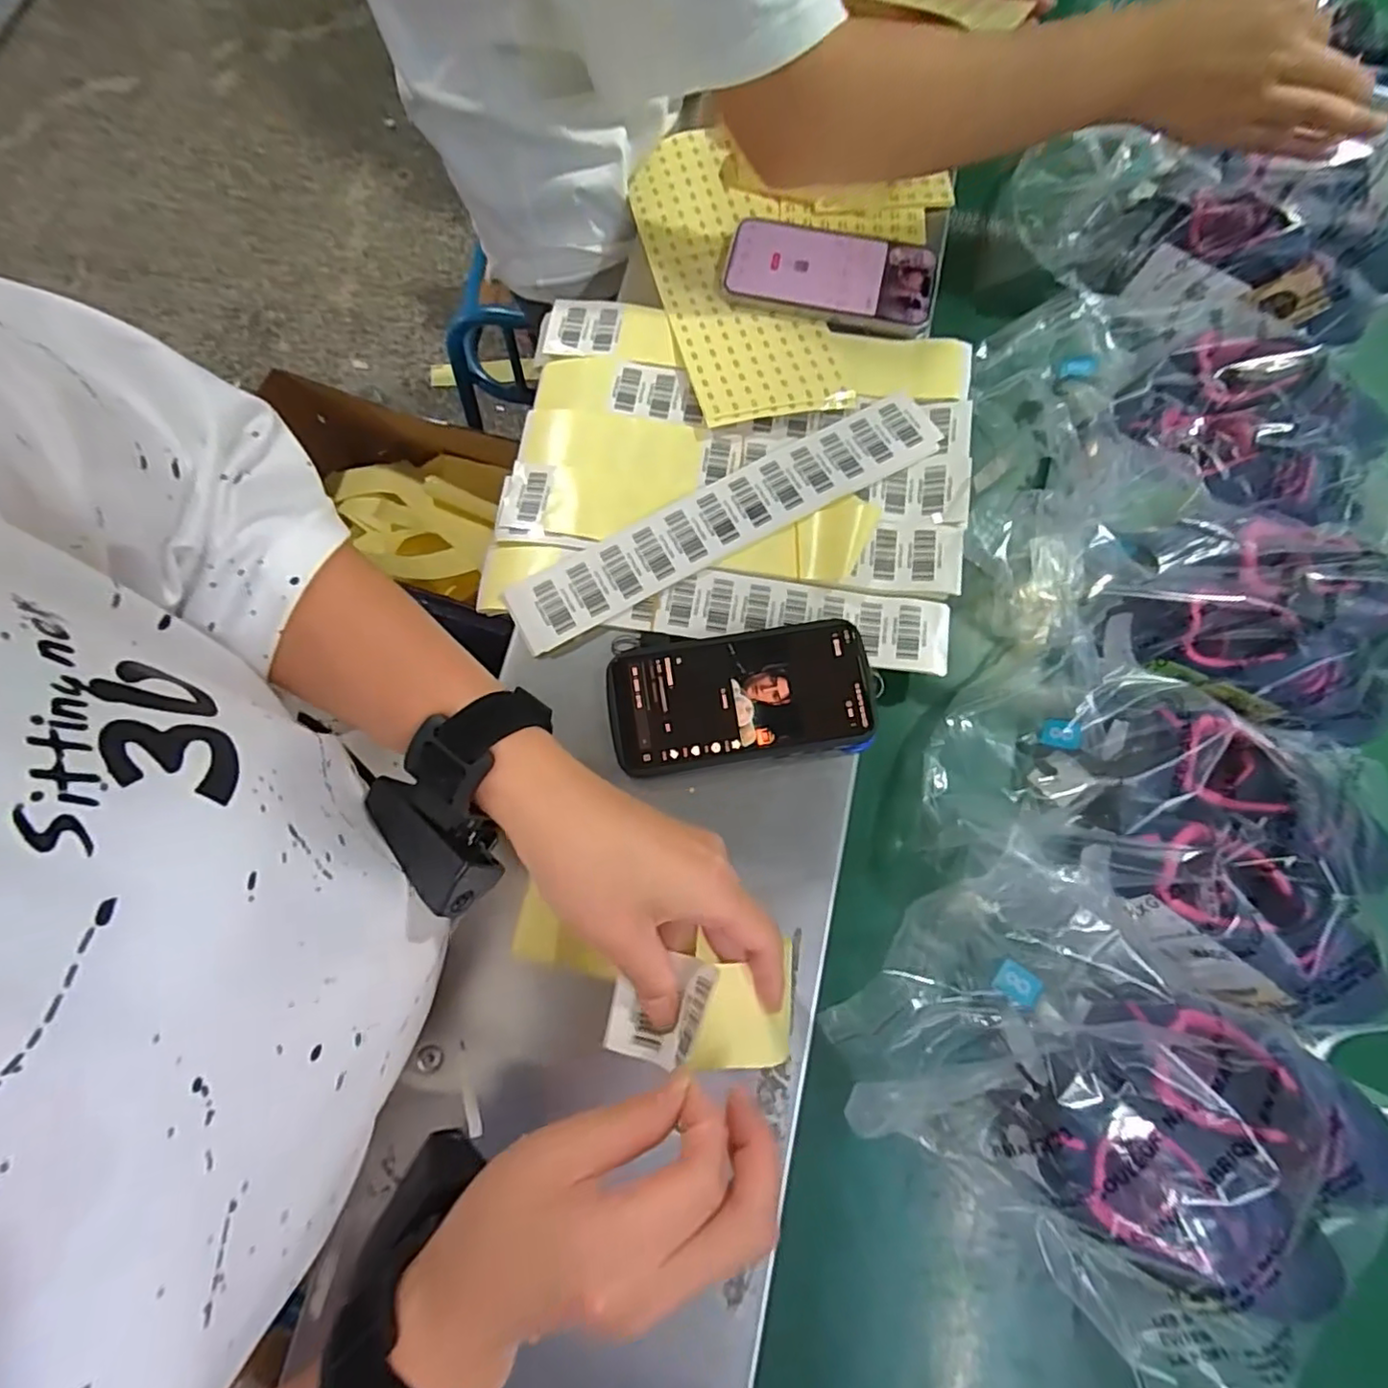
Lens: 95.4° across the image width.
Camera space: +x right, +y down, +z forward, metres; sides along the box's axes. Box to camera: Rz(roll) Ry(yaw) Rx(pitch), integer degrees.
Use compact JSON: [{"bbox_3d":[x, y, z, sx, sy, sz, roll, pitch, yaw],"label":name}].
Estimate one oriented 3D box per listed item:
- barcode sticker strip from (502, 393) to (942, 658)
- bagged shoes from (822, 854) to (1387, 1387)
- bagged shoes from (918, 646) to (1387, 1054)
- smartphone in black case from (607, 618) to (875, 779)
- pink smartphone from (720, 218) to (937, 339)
[{"bbox_3d":[0.023,-0.122,0.443,0.319,0.008,0.056,-28,81,-5],"label":"barcode sticker strip"},{"bbox_3d":[0.231,0.232,0.343,0.269,0.093,0.199,42,80,10],"label":"bagged shoes"},{"bbox_3d":[0.286,0.084,0.381,0.278,0.092,0.167,27,78,7],"label":"bagged shoes"},{"bbox_3d":[0.030,0.002,0.407,0.165,0.012,0.082,-8,76,-1],"label":"smartphone in black case"},{"bbox_3d":[0.105,-0.328,0.490,0.159,0.010,0.086,12,76,4],"label":"pink smartphone"}]

